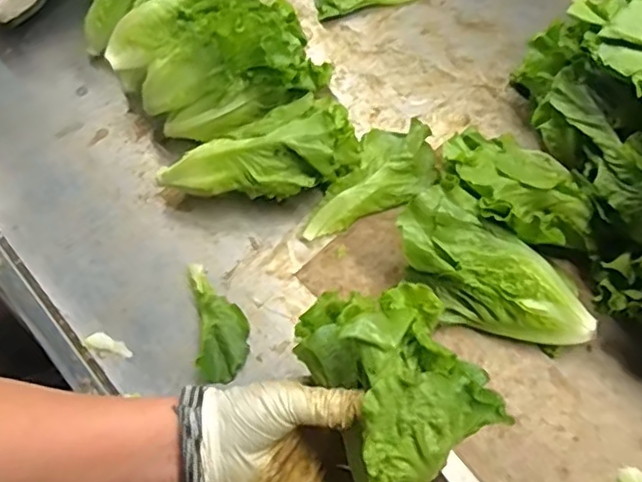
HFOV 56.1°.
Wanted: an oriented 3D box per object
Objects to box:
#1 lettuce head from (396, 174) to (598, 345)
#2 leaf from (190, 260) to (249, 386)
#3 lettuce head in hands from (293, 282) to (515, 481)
[{"bbox_3d":[0.132,0.031,0.476,0.159,0.072,0.072,39,74,16],"label":"lettuce head"},{"bbox_3d":[-0.084,0.061,0.492,0.041,0.034,0.101,-10,67,-3],"label":"leaf"},{"bbox_3d":[0.039,0.077,0.361,0.086,0.061,0.123,-29,69,-10],"label":"lettuce head in hands"}]

